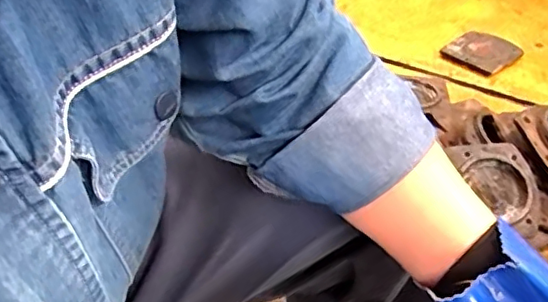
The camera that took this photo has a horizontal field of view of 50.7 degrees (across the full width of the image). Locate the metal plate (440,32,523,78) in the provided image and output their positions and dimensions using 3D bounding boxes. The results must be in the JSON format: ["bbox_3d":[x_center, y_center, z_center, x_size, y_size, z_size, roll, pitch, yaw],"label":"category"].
[{"bbox_3d":[0.477,-0.234,1.340,0.124,0.024,0.164,-29,46,-25],"label":"metal plate"}]

